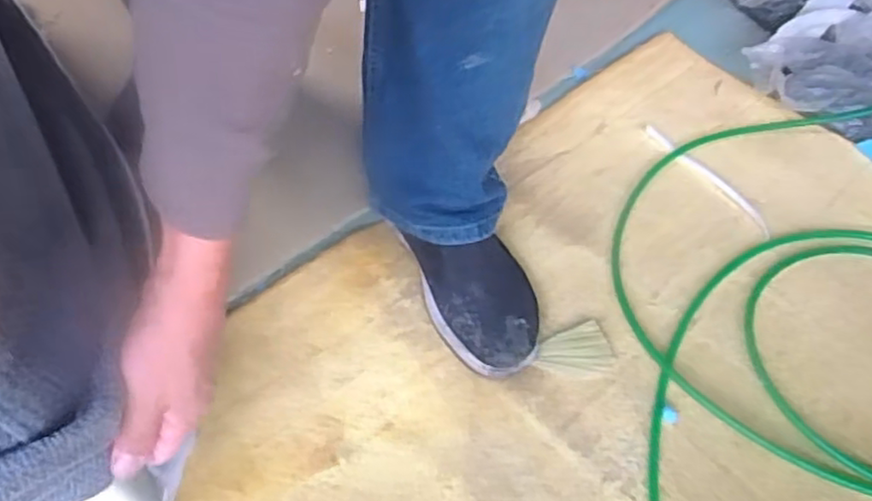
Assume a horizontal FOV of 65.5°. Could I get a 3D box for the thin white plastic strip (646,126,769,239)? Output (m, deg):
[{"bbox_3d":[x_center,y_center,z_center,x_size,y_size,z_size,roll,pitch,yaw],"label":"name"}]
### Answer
[{"bbox_3d":[0.351,-0.097,0.873,0.030,0.009,0.225,-22,56,-18],"label":"thin white plastic strip"}]

